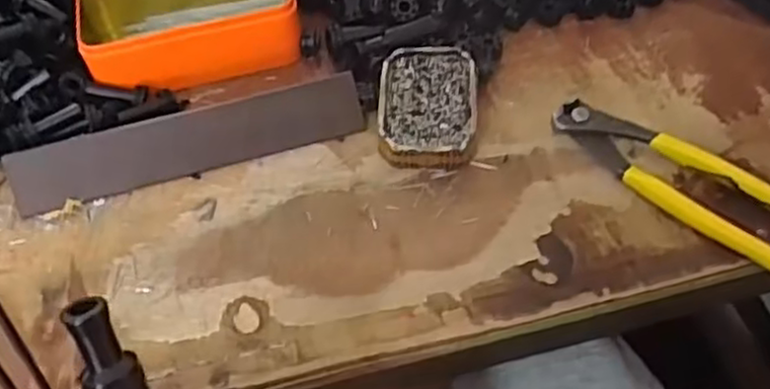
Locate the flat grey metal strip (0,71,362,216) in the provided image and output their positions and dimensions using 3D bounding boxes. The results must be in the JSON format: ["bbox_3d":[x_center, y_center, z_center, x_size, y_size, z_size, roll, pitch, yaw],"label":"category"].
[{"bbox_3d":[-0.121,-0.033,0.460,0.215,0.007,0.041,-15,95,-9],"label":"flat grey metal strip"}]

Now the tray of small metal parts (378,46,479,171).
[{"bbox_3d":[0.028,-0.058,0.470,0.060,0.020,0.091,1,53,3],"label":"tray of small metal parts"}]

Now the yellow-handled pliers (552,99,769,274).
[{"bbox_3d":[0.171,-0.008,0.428,0.162,0.022,0.047,33,61,24],"label":"yellow-handled pliers"}]

